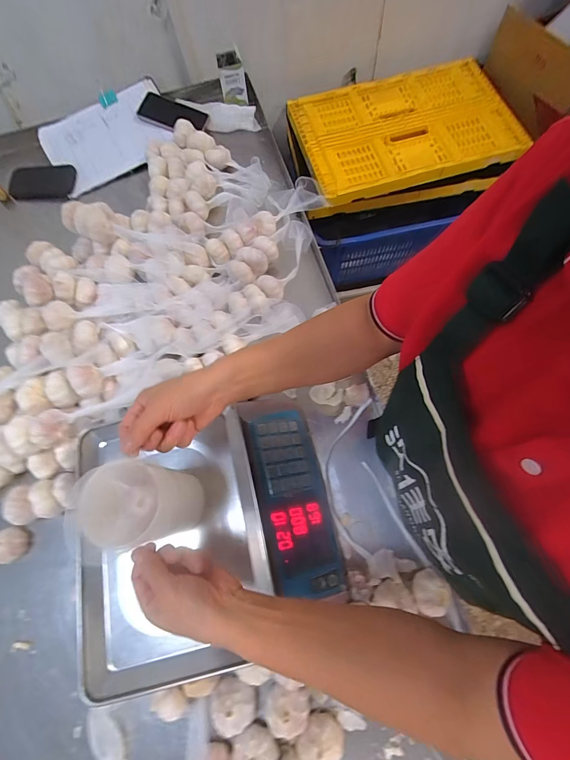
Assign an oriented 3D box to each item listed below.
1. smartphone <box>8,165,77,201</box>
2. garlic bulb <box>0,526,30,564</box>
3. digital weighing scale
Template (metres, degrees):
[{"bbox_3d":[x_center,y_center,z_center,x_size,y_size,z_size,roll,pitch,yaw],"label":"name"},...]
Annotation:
[{"bbox_3d":[-0.581,-0.477,0.814,0.145,0.017,0.085,-5,91,-6],"label":"smartphone"},{"bbox_3d":[-0.441,0.264,0.538,0.045,0.038,0.054,-4,71,1],"label":"garlic bulb"},{"bbox_3d":[-0.099,0.207,0.488,0.328,0.117,0.309,-14,71,-3],"label":"digital weighing scale"}]

